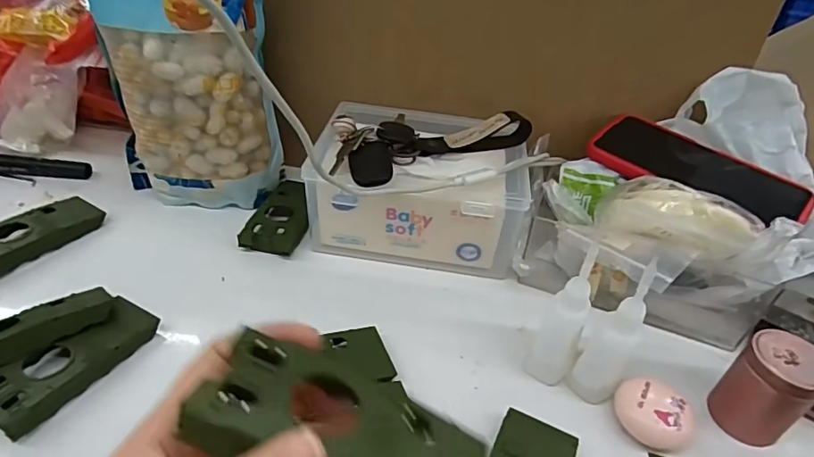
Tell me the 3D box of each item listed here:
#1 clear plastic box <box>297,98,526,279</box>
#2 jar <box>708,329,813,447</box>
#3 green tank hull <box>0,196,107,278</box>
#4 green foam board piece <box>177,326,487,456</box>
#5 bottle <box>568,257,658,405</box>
[{"bbox_3d":[0.010,-0.038,0.452,0.180,0.102,0.138,7,38,1],"label":"clear plastic box"},{"bbox_3d":[0.233,0.102,0.329,0.039,0.063,0.043,-20,45,-30],"label":"jar"},{"bbox_3d":[-0.312,0.005,0.425,0.046,0.018,0.103,22,40,20],"label":"green tank hull"},{"bbox_3d":[-0.017,0.069,0.176,0.100,0.012,0.052,25,40,2],"label":"green foam board piece"},{"bbox_3d":[0.130,0.069,0.324,0.027,0.105,0.030,-23,46,-32],"label":"bottle"}]

